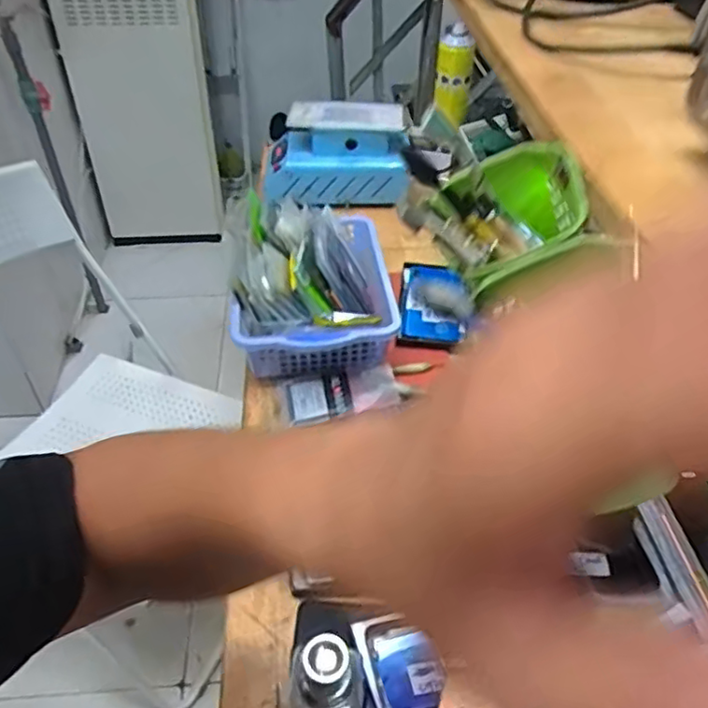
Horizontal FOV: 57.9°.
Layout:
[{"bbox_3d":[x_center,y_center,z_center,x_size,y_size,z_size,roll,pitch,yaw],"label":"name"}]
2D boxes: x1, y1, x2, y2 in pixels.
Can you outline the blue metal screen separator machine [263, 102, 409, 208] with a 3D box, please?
[{"bbox_3d":[-0.031,-0.350,1.125,0.251,0.140,0.137,-2,43,-2],"label":"blue metal screen separator machine"}]

